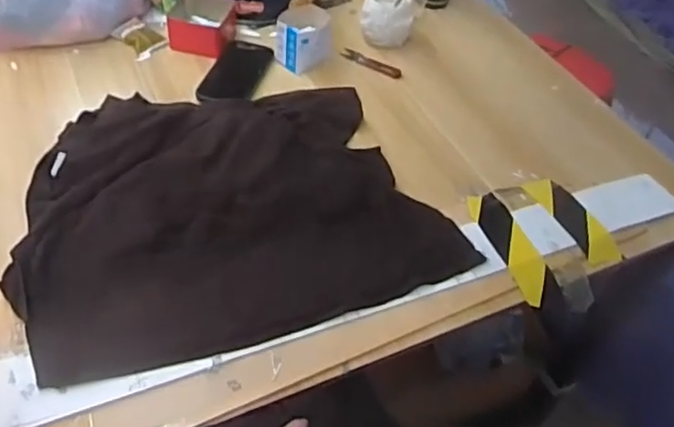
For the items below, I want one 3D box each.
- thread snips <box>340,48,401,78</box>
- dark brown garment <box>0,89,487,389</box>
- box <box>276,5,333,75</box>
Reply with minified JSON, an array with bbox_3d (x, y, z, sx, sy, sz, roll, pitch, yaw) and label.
[{"bbox_3d":[0.059,-0.260,1.075,0.112,0.006,0.025,24,50,15],"label":"thread snips"},{"bbox_3d":[-0.135,-0.032,0.789,0.518,0.072,0.408,-16,52,-19],"label":"dark brown garment"},{"bbox_3d":[-0.060,-0.292,1.030,0.081,0.070,0.077,-30,58,-30],"label":"box"}]

